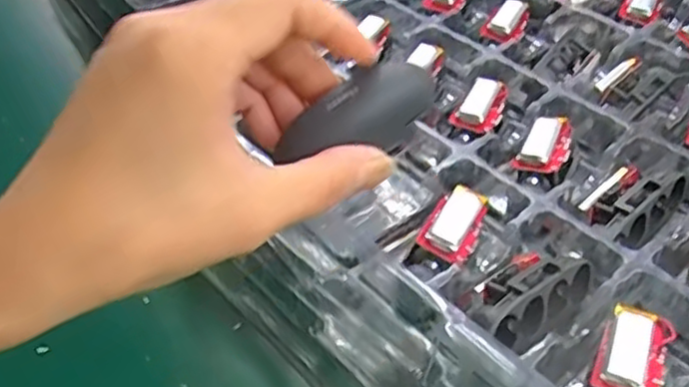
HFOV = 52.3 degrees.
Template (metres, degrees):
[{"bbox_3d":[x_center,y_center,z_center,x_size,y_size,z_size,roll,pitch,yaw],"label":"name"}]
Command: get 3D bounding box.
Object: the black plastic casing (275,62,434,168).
[{"bbox_3d":[0.003,-0.028,0.260,0.060,0.023,0.019,-25,46,-5],"label":"black plastic casing"}]

